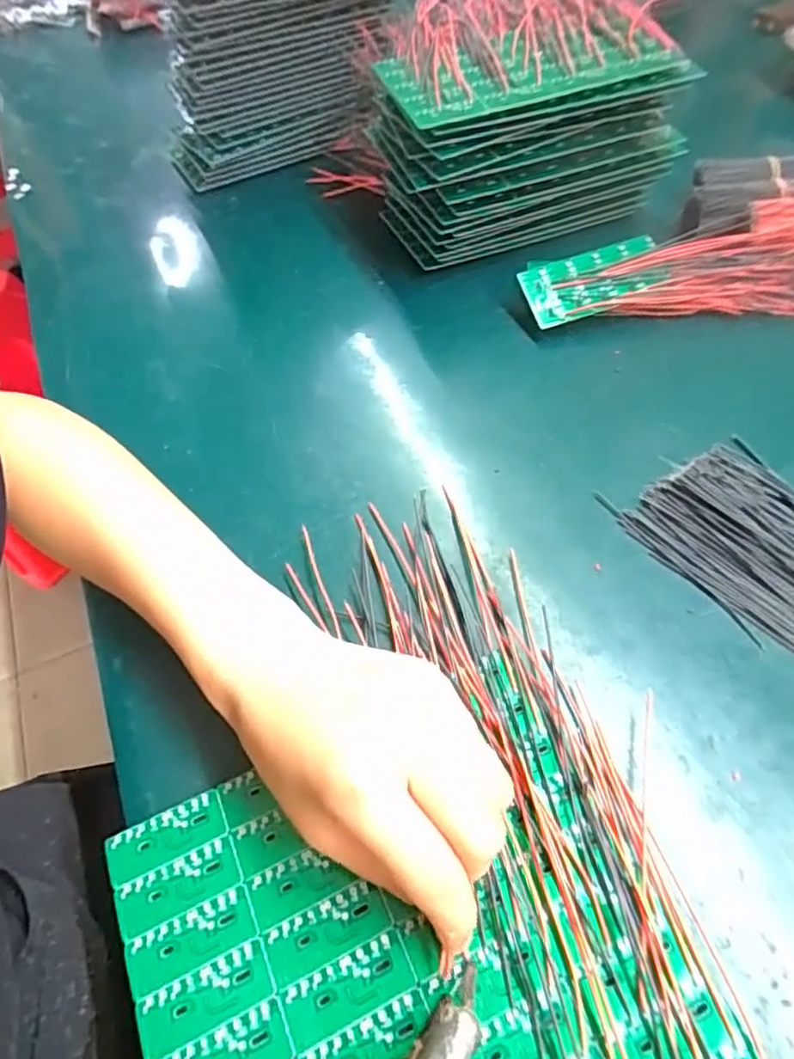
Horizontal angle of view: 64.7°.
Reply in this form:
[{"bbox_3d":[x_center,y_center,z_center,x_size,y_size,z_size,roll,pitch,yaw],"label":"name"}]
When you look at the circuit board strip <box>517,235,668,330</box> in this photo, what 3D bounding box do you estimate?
[{"bbox_3d":[0.138,-0.177,0.442,0.095,0.007,0.047,-20,76,0],"label":"circuit board strip"}]

